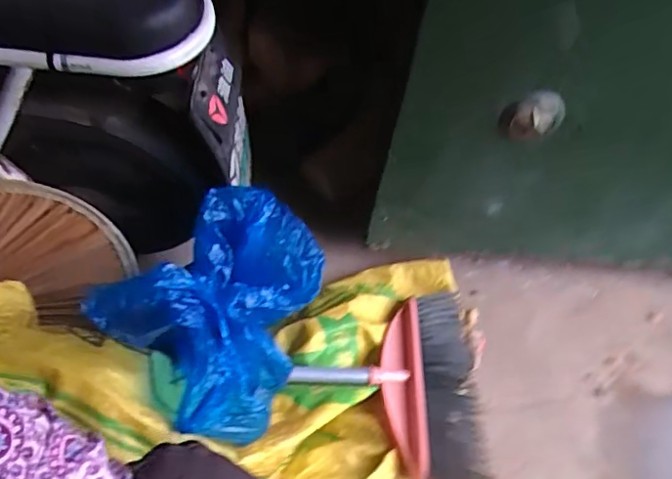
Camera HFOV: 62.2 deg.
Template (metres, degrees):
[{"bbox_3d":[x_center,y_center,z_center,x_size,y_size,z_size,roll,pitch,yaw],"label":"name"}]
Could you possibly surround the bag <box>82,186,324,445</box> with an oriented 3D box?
[{"bbox_3d":[-0.126,0.063,0.680,0.212,0.178,0.271,25,50,12],"label":"bag"}]

